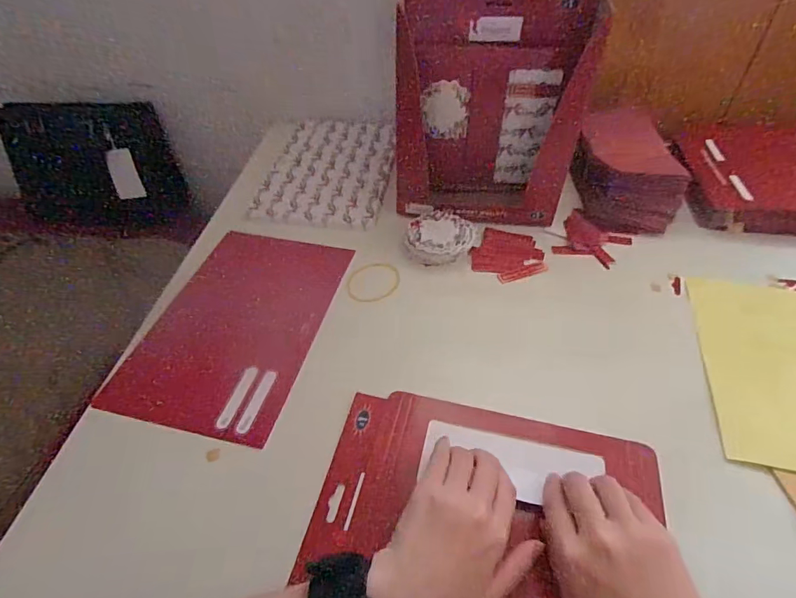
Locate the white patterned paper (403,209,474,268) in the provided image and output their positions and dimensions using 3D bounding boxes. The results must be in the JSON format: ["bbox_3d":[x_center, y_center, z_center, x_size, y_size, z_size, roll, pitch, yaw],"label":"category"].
[{"bbox_3d":[0.051,-0.072,0.544,0.075,0.024,0.081,9,48,11],"label":"white patterned paper"}]

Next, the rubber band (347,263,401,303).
[{"bbox_3d":[-0.028,-0.019,0.516,0.056,0.004,0.068,30,55,27],"label":"rubber band"}]

